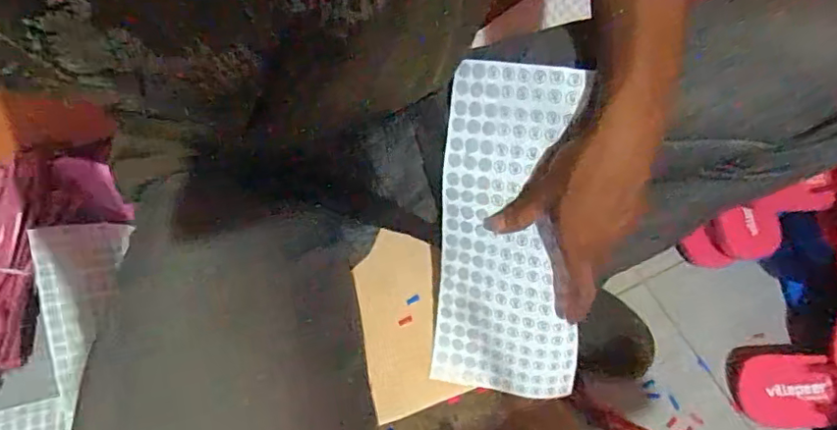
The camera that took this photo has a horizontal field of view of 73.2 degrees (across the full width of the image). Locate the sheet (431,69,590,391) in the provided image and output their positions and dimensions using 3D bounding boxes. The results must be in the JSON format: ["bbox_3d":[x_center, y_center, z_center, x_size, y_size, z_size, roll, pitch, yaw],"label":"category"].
[{"bbox_3d":[0.072,0.021,0.449,0.112,0.269,0.020,11,22,26],"label":"sheet"}]

